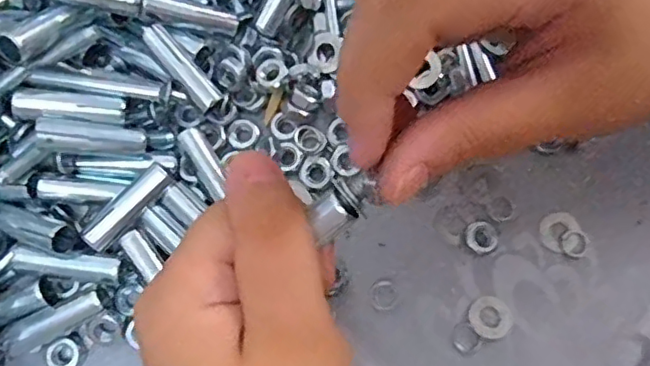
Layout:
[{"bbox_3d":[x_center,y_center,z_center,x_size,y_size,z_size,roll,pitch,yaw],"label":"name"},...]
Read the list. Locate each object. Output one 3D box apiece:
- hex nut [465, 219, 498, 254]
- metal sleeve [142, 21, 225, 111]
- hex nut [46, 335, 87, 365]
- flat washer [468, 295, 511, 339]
[{"bbox_3d":[0.063,0.021,0.240,0.012,0.005,0.014,-18,77,-5],"label":"hex nut"},{"bbox_3d":[-0.056,-0.045,0.235,0.010,0.009,0.039,-40,92,-9],"label":"metal sleeve"},{"bbox_3d":[-0.099,0.065,0.226,0.014,0.005,0.013,0,76,-1],"label":"hex nut"},{"bbox_3d":[0.065,0.053,0.233,0.016,0.004,0.016,0,76,0],"label":"flat washer"}]

